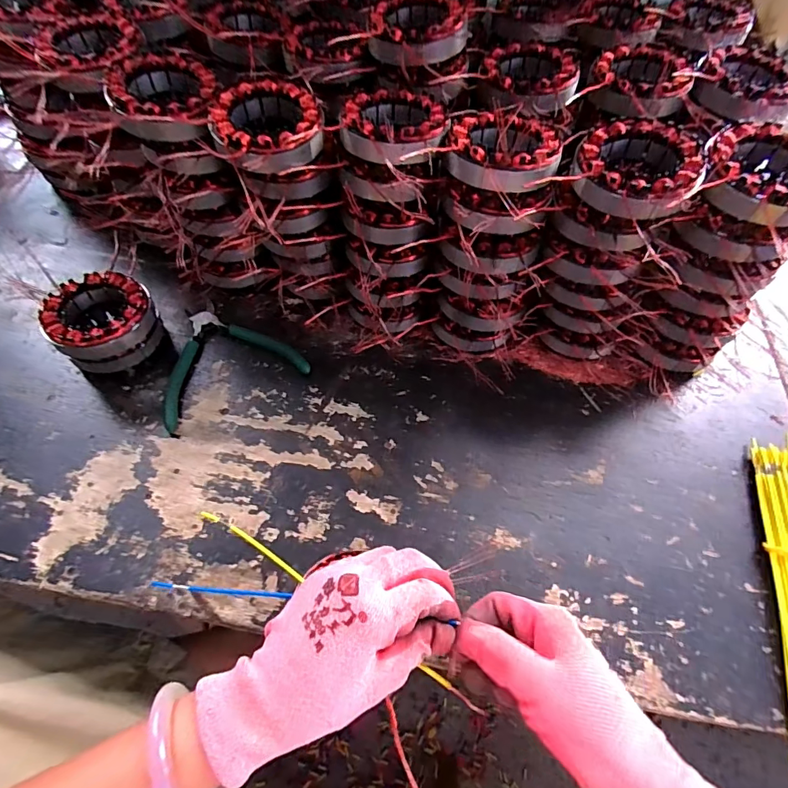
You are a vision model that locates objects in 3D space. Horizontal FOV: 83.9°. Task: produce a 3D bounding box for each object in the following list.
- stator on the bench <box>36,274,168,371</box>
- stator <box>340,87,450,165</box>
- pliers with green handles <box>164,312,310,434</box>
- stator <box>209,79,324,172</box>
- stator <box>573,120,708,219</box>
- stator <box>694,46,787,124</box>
[{"bbox_3d":[-0.266,-0.062,0.412,0.083,0.067,0.084,1,59,-2],"label":"stator on the bench"},{"bbox_3d":[0.000,-0.213,0.357,0.083,0.037,0.085,1,59,-2],"label":"stator"},{"bbox_3d":[-0.170,-0.042,0.434,0.136,0.012,0.117,-25,63,-16],"label":"pliers with green handles"},{"bbox_3d":[-0.101,-0.212,0.351,0.083,0.027,0.093,-23,63,-15],"label":"stator"},{"bbox_3d":[0.180,-0.167,0.326,0.085,0.029,0.090,23,61,11],"label":"stator"},{"bbox_3d":[0.311,-0.271,0.386,0.080,0.022,0.085,1,59,-2],"label":"stator"}]

